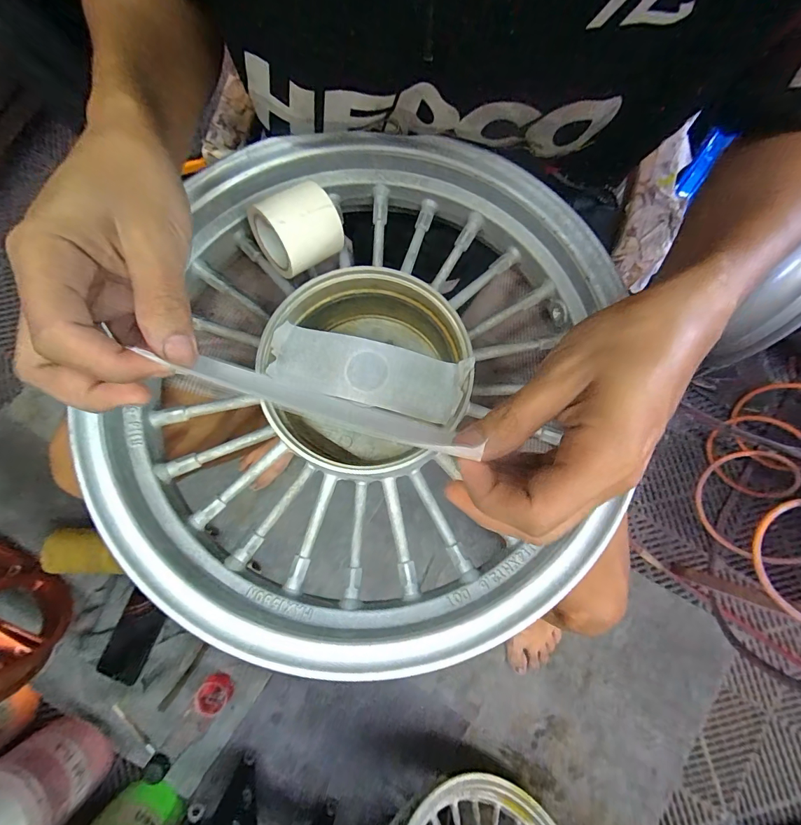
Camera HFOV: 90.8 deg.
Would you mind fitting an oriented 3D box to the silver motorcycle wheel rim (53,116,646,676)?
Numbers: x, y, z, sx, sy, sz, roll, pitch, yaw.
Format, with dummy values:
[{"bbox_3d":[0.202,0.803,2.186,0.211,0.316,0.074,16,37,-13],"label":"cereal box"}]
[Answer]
[{"bbox_3d":[-0.020,-0.025,0.294,0.325,0.085,0.366,16,80,3],"label":"silver motorcycle wheel rim"}]

